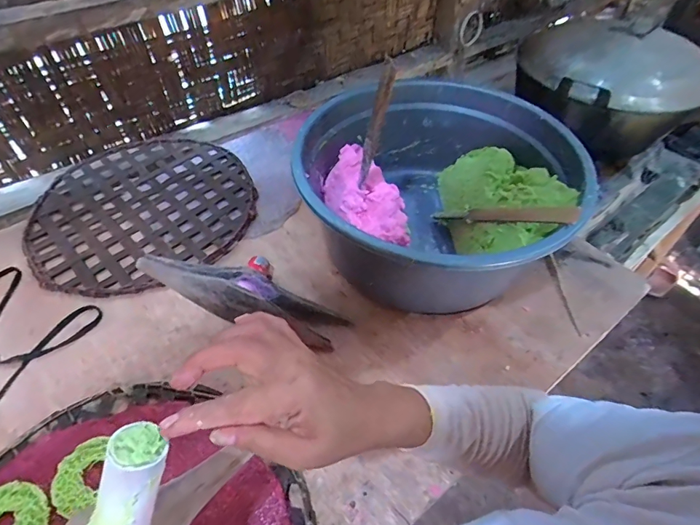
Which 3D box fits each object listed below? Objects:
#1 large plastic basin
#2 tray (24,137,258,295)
[{"bbox_3d":[0.118,-0.100,0.625,0.377,0.202,0.382,1,50,-2],"label":"large plastic basin"},{"bbox_3d":[-0.367,-0.107,0.736,0.362,0.015,0.379,1,50,-2],"label":"tray"}]

